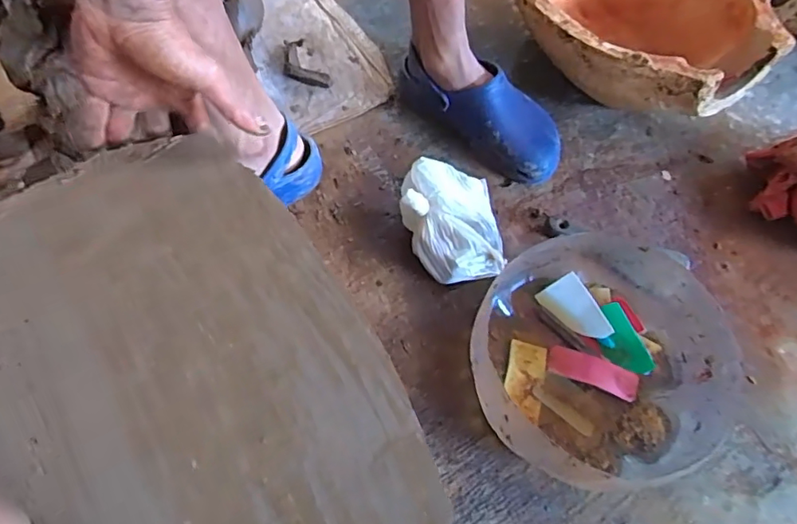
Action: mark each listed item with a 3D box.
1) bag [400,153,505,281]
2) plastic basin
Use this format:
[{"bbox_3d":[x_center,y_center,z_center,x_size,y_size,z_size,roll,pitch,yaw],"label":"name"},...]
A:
[{"bbox_3d":[0.068,-0.047,0.660,0.109,0.085,0.142,-14,66,-9],"label":"bag"},{"bbox_3d":[0.204,0.100,0.570,0.253,0.130,0.243,1,64,-2],"label":"plastic basin"}]

